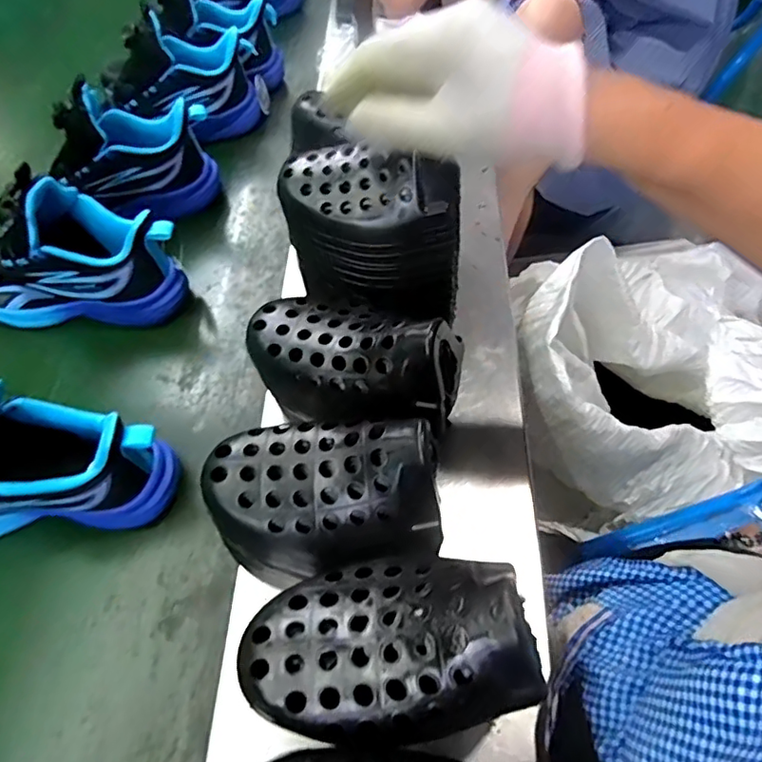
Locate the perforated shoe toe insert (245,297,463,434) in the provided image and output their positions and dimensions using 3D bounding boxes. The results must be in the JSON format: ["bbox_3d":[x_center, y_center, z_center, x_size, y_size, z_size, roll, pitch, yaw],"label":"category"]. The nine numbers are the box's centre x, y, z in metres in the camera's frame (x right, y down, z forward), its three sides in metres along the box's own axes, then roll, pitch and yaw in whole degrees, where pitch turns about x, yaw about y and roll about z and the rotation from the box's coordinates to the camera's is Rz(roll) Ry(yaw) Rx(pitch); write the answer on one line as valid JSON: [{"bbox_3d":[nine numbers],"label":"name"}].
[{"bbox_3d":[-0.024,-0.011,0.395,0.150,0.089,0.072,27,60,16],"label":"perforated shoe toe insert"}]

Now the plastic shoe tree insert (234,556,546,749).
[{"bbox_3d":[-0.001,0.118,0.265,0.138,0.061,0.089,-4,56,-4],"label":"plastic shoe tree insert"}]

